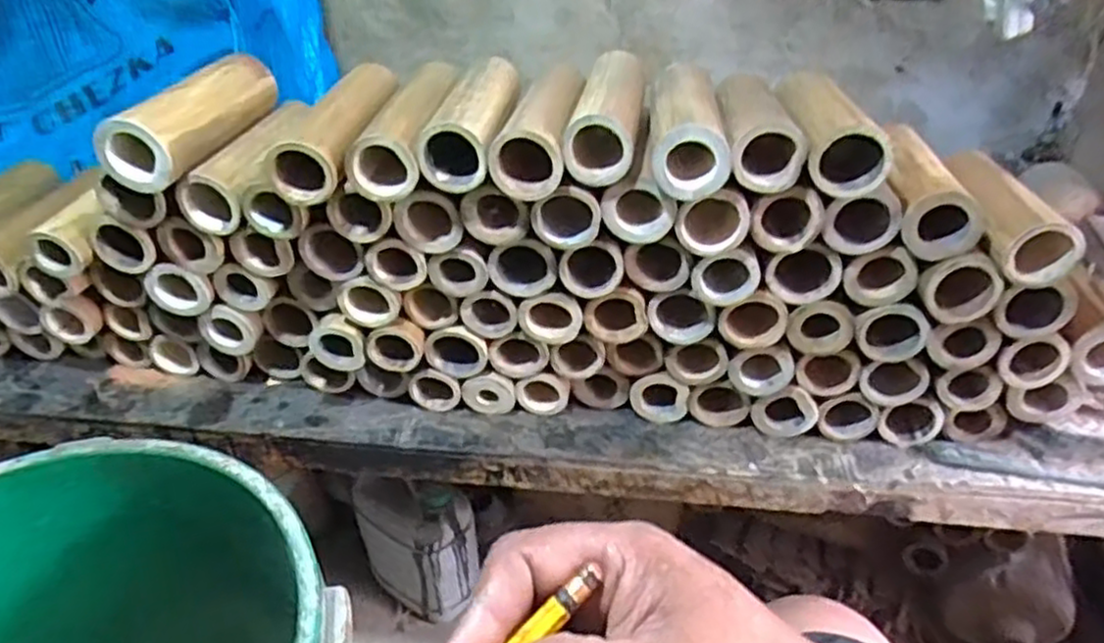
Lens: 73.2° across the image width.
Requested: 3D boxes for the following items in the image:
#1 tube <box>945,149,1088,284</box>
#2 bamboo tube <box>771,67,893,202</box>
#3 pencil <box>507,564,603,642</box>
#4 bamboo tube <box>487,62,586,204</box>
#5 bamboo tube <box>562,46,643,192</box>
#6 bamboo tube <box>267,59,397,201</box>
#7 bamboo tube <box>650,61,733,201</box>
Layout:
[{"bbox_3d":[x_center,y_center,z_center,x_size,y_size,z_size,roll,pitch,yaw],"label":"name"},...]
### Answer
[{"bbox_3d":[0.351,-0.093,0.597,0.050,0.049,0.175,1,36,0],"label":"tube"},{"bbox_3d":[0.213,-0.157,0.584,0.059,0.049,0.174,3,36,3],"label":"bamboo tube"},{"bbox_3d":[-0.016,0.103,0.217,0.077,0.004,0.007,-42,49,-13],"label":"pencil"},{"bbox_3d":[-0.010,-0.165,0.614,0.065,0.051,0.176,3,36,3],"label":"bamboo tube"},{"bbox_3d":[0.047,-0.173,0.604,0.056,0.050,0.180,6,36,8],"label":"bamboo tube"},{"bbox_3d":[-0.177,-0.164,0.624,0.064,0.057,0.172,6,36,7],"label":"bamboo tube"},{"bbox_3d":[0.108,-0.163,0.599,0.059,0.052,0.178,3,36,3],"label":"bamboo tube"}]

